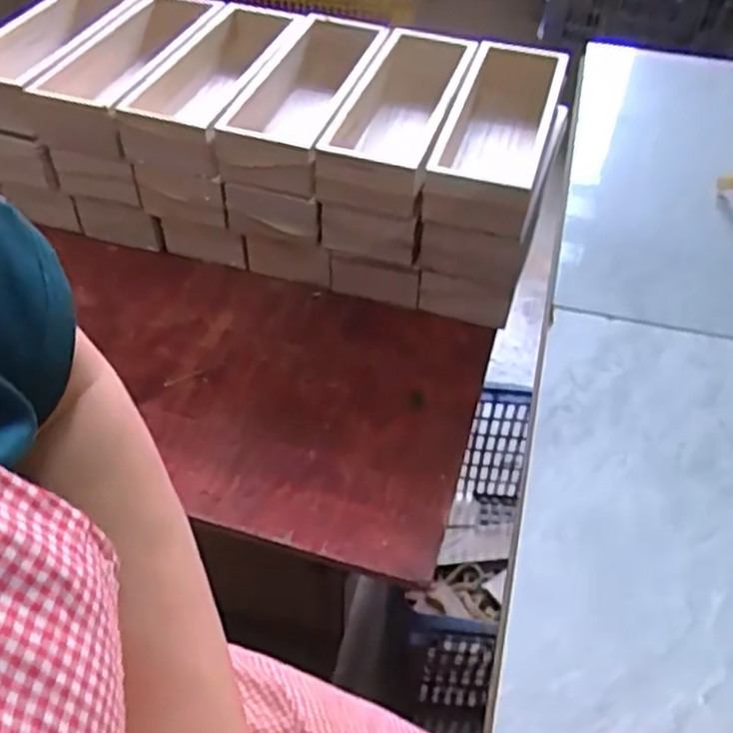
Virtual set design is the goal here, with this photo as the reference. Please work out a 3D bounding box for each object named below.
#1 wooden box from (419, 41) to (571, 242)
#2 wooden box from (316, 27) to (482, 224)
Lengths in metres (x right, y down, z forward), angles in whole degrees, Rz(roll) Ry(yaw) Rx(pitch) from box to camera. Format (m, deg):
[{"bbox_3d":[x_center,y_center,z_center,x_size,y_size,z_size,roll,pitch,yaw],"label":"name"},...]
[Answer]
[{"bbox_3d":[0.145,-0.253,0.813,0.104,0.074,0.283,13,49,12],"label":"wooden box"},{"bbox_3d":[0.035,-0.280,0.827,0.115,0.072,0.273,12,49,10],"label":"wooden box"}]

